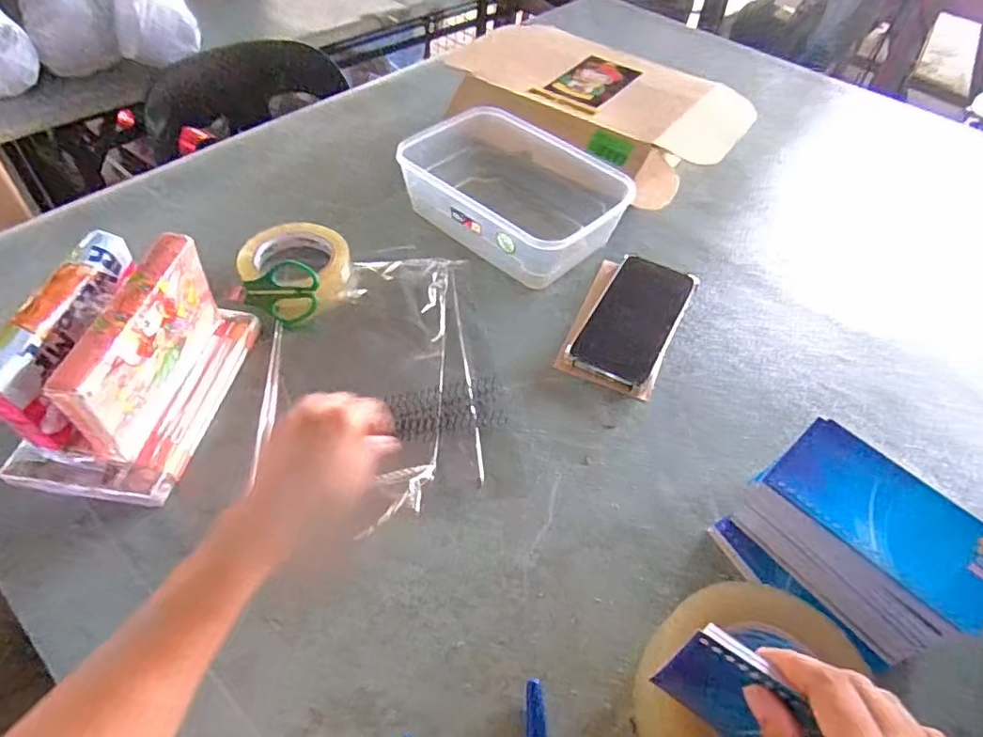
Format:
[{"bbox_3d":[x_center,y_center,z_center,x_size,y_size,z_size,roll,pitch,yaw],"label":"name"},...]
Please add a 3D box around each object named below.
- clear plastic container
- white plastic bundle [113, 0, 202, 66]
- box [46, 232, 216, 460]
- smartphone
[{"bbox_3d":[0.026,-0.190,0.635,0.154,0.068,0.220,-35,61,-28],"label":"clear plastic container"},{"bbox_3d":[-0.597,-0.619,1.030,0.132,0.116,0.113,-20,56,-19],"label":"white plastic bundle"},{"bbox_3d":[-0.252,-0.018,0.430,0.022,0.087,0.150,8,52,2],"label":"box"},{"bbox_3d":[0.140,-0.050,0.568,0.078,0.010,0.166,24,53,15],"label":"smartphone"}]

